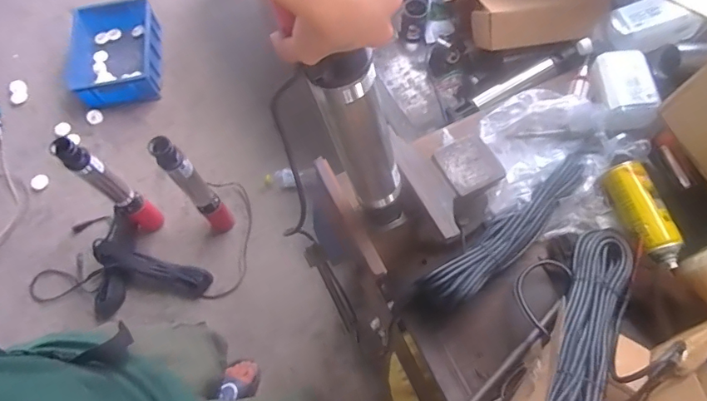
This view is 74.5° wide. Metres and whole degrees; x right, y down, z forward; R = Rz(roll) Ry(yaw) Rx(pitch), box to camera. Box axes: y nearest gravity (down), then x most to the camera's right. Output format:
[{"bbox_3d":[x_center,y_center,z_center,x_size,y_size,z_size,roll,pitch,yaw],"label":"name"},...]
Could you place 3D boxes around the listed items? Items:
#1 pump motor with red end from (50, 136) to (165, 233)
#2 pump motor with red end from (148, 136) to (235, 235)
[{"bbox_3d":[-0.721,-0.023,1.410,0.073,0.522,0.083,30,72,13],"label":"pump motor with red end"},{"bbox_3d":[-0.470,-0.027,1.393,0.087,0.551,0.076,-33,70,-11],"label":"pump motor with red end"}]

